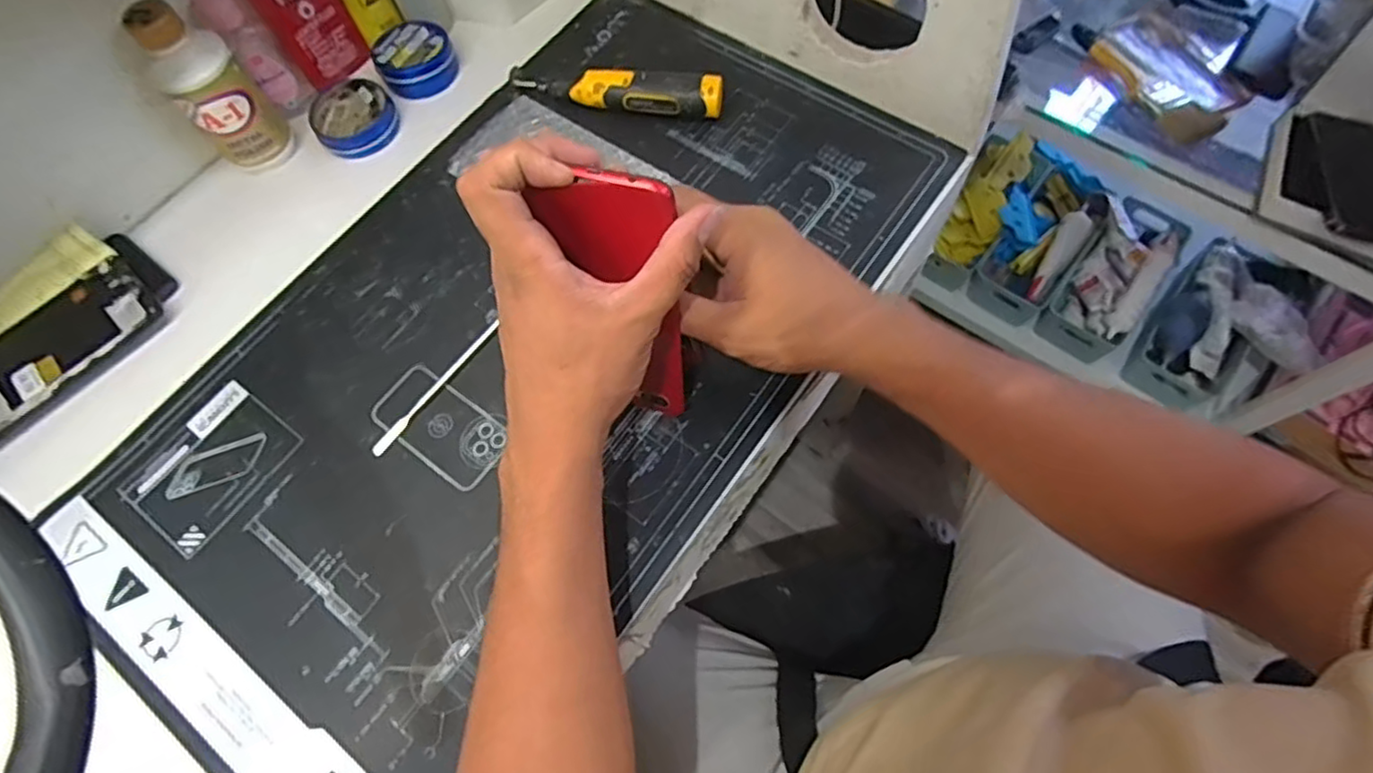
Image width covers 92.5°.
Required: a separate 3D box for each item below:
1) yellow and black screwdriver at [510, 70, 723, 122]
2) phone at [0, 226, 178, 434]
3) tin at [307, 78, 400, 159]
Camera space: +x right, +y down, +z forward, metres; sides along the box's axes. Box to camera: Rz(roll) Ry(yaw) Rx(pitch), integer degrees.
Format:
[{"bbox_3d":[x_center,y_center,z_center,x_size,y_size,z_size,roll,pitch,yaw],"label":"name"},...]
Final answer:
[{"bbox_3d":[-0.053,-0.222,0.497,0.159,0.028,0.024,9,69,7],"label":"yellow and black screwdriver"},{"bbox_3d":[-0.433,-0.033,0.440,0.088,0.022,0.160,40,75,11],"label":"phone"},{"bbox_3d":[-0.258,-0.208,0.512,0.062,0.019,0.064,-1,68,3],"label":"tin"}]

